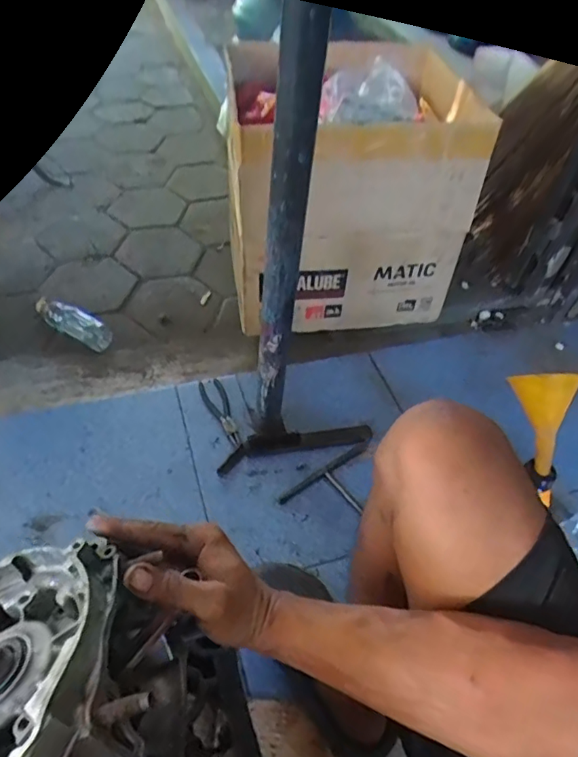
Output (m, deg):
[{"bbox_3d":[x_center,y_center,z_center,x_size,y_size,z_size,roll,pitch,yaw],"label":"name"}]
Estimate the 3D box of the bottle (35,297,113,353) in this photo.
[{"bbox_3d":[-0.455,-0.119,1.090,0.210,0.059,0.050,28,52,17],"label":"bottle"}]

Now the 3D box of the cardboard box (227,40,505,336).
[{"bbox_3d":[0.119,-0.327,0.971,0.432,0.439,0.225,-6,50,-12],"label":"cardboard box"}]

